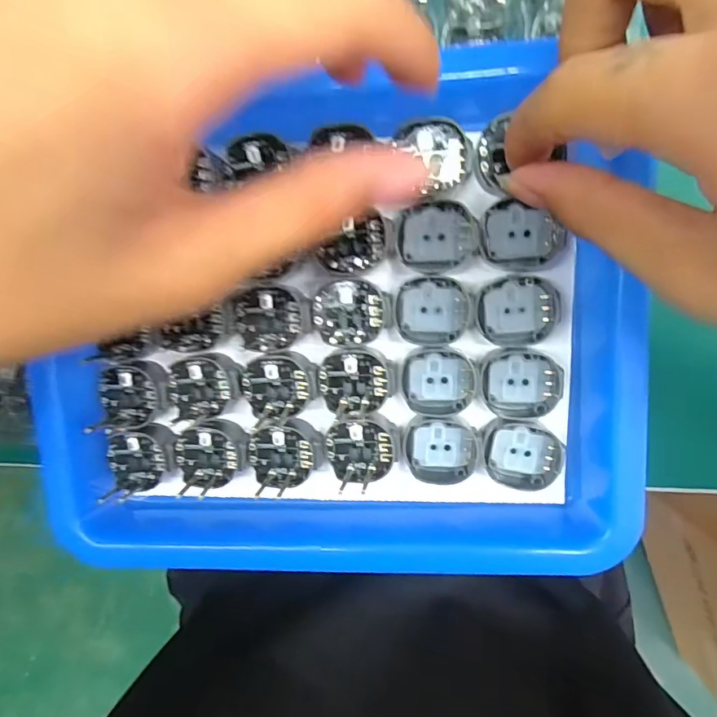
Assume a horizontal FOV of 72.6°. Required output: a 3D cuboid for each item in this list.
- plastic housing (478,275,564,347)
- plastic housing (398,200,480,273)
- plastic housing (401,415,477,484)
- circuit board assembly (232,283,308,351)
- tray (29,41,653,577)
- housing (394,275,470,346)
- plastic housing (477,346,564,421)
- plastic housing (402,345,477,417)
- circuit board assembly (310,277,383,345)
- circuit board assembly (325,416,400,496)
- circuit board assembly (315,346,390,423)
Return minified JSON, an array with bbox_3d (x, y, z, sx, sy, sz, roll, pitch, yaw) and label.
[{"bbox_3d":[0.057,-0.017,0.174,0.028,0.005,0.024,-1,99,4],"label":"plastic housing"},{"bbox_3d":[0.028,-0.043,0.174,0.027,0.007,0.023,4,99,3],"label":"plastic housing"},{"bbox_3d":[0.031,0.035,0.182,0.027,0.004,0.025,6,99,3],"label":"plastic housing"},{"bbox_3d":[-0.033,-0.015,0.179,0.027,0.007,0.024,-7,98,5],"label":"circuit board assembly"},{"bbox_3d":[-0.013,-0.005,0.174,0.205,0.025,0.171,-4,99,5],"label":"tray"},{"bbox_3d":[0.027,-0.017,0.178,0.026,0.005,0.024,5,99,3],"label":"housing"},{"bbox_3d":[0.059,0.009,0.176,0.028,0.004,0.025,3,99,3],"label":"plastic housing"},{"bbox_3d":[0.030,0.009,0.179,0.026,0.004,0.025,5,99,3],"label":"plastic housing"},{"bbox_3d":[-0.004,-0.016,0.178,0.025,0.005,0.024,4,99,3],"label":"circuit board assembly"},{"bbox_3d":[0.000,0.036,0.183,0.025,0.006,0.028,10,99,2],"label":"circuit board assembly"},{"bbox_3d":[-0.002,0.009,0.179,0.025,0.004,0.025,-5,98,5],"label":"circuit board assembly"}]

